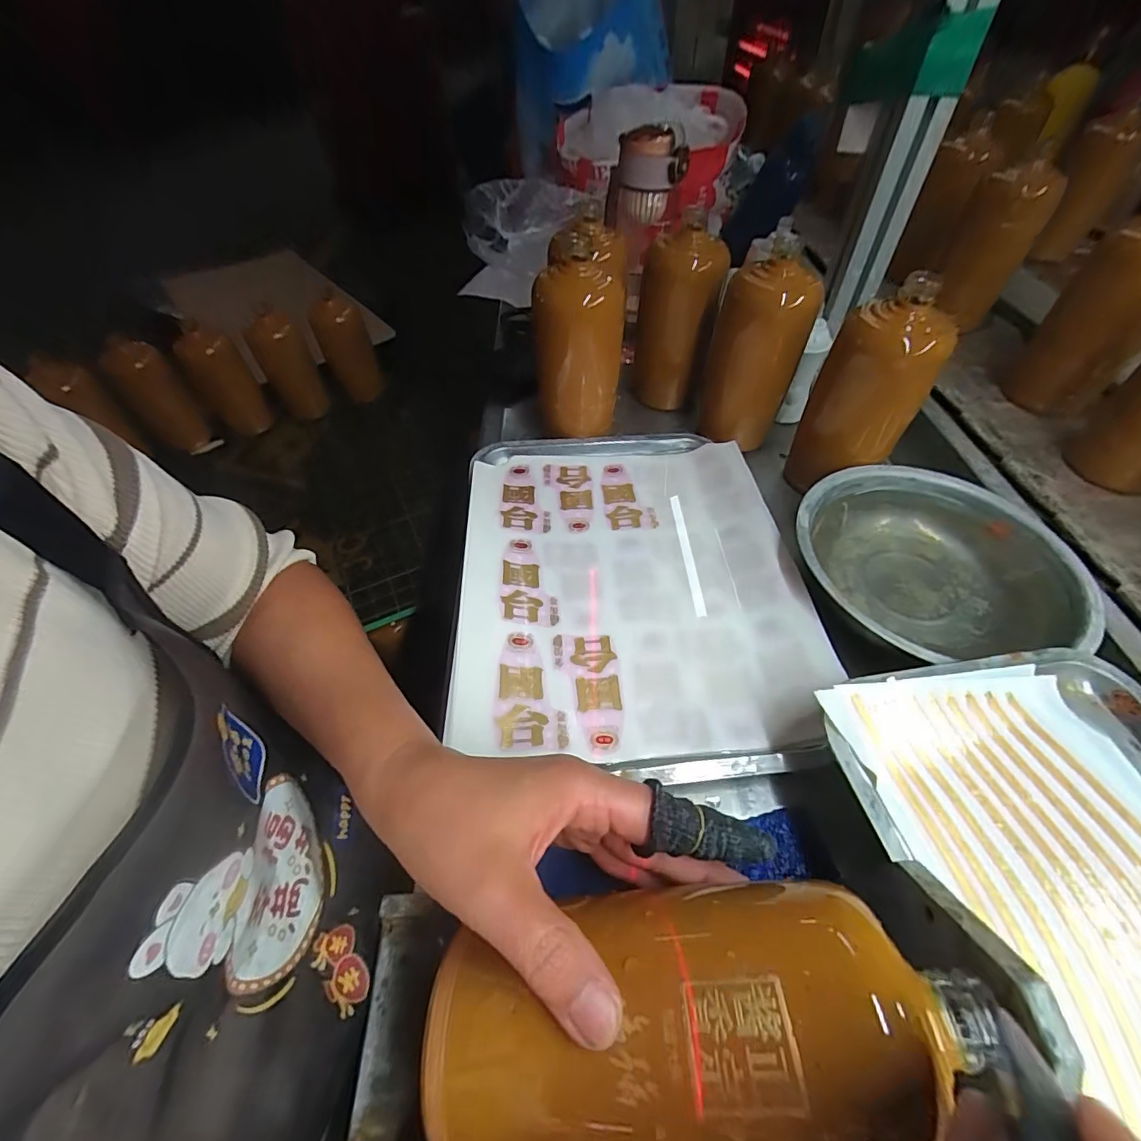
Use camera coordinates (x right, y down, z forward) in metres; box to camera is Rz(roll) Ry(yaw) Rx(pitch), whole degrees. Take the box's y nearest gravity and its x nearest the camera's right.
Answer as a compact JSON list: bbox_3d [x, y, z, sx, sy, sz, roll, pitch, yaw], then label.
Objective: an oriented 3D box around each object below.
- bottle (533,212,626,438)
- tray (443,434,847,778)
[{"bbox_3d":[0.008,-0.222,0.490,0.074,0.203,0.067,-15,52,-4],"label":"bottle"},{"bbox_3d":[0.047,-0.004,0.411,0.269,0.030,0.336,-7,52,2],"label":"tray"}]

